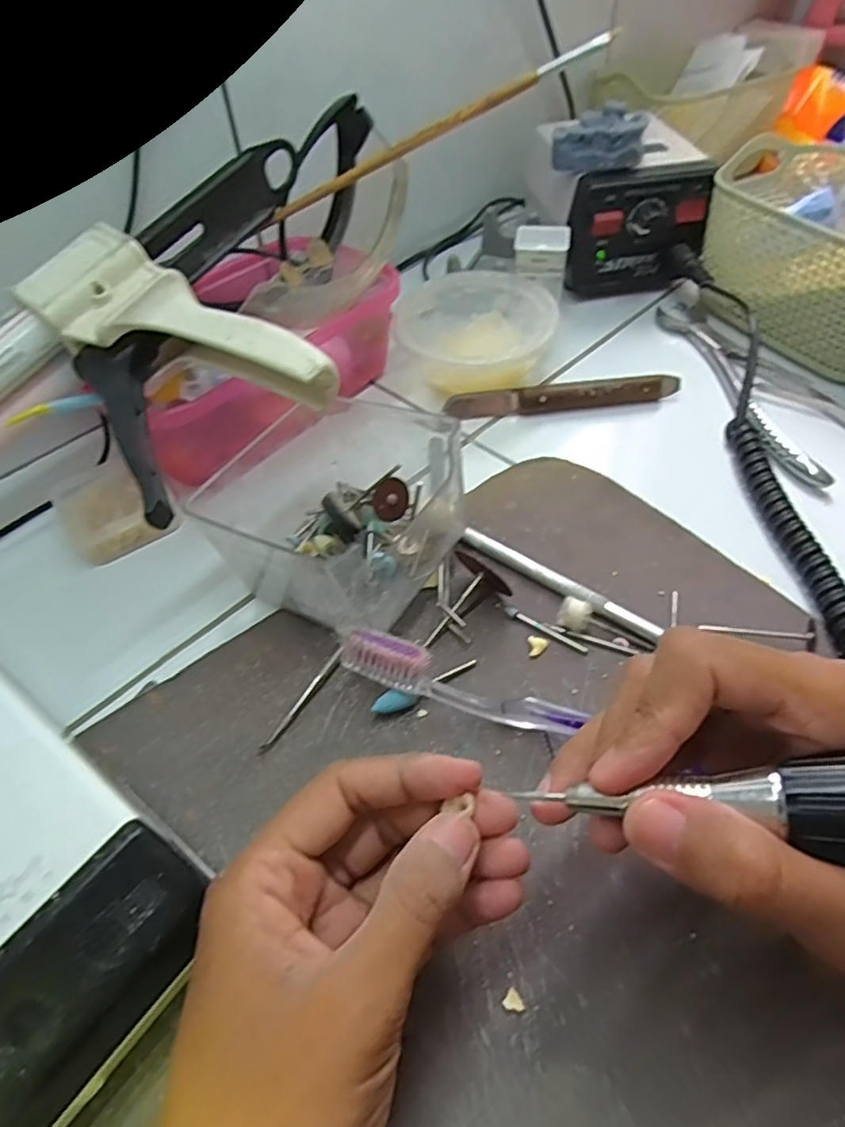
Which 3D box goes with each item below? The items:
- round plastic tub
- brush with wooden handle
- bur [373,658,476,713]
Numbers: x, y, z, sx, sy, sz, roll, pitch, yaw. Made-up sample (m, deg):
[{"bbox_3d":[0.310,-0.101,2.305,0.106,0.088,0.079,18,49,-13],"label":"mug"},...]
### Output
[{"bbox_3d":[0.035,-0.148,0.415,0.096,0.038,0.105,-1,52,1],"label":"round plastic tub"},{"bbox_3d":[0.005,-0.236,0.349,0.201,0.007,0.010,-18,50,17],"label":"brush with wooden handle"},{"bbox_3d":[0.002,0.053,0.273,0.049,0.010,0.008,-23,55,-15],"label":"bur"}]

